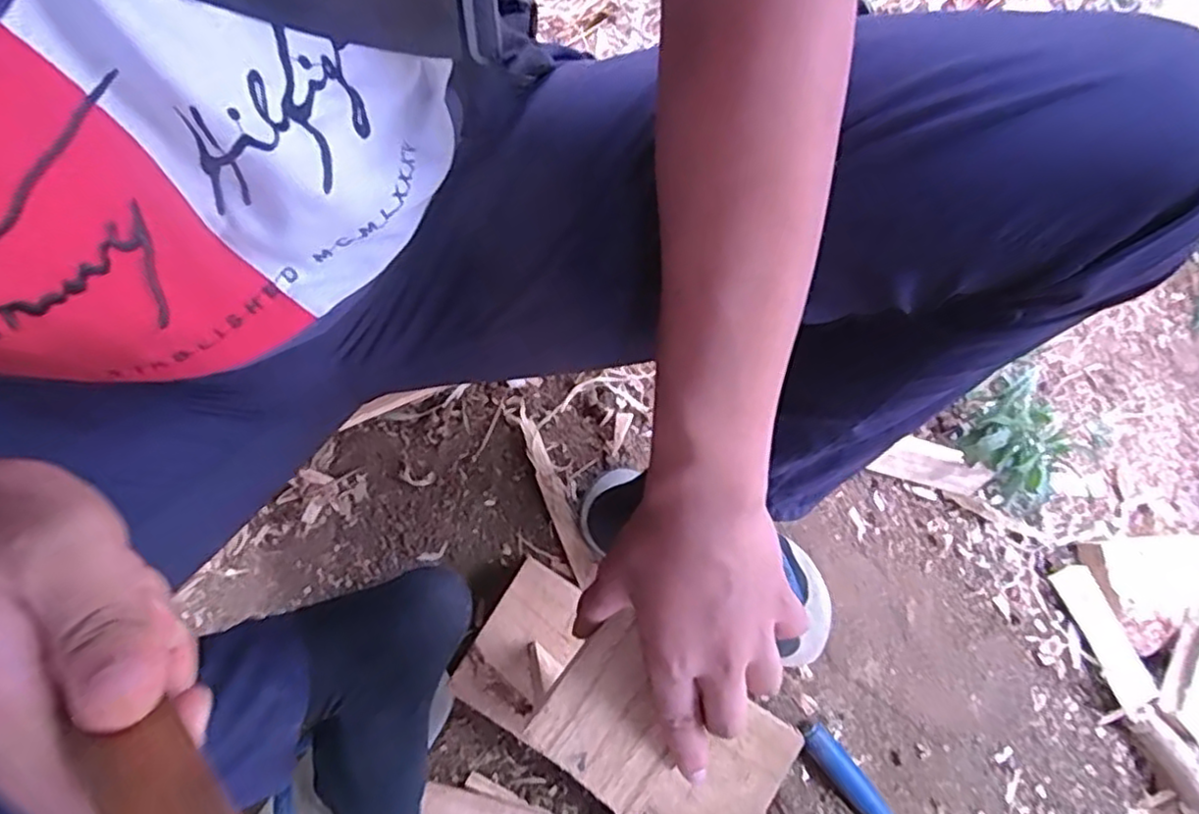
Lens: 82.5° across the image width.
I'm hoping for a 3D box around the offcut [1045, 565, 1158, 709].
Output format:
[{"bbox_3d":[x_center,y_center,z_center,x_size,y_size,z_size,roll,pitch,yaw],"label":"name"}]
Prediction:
[{"bbox_3d":[0.521,0.238,0.710,0.039,0.018,0.142,-19,74,-5],"label":"offcut"}]

